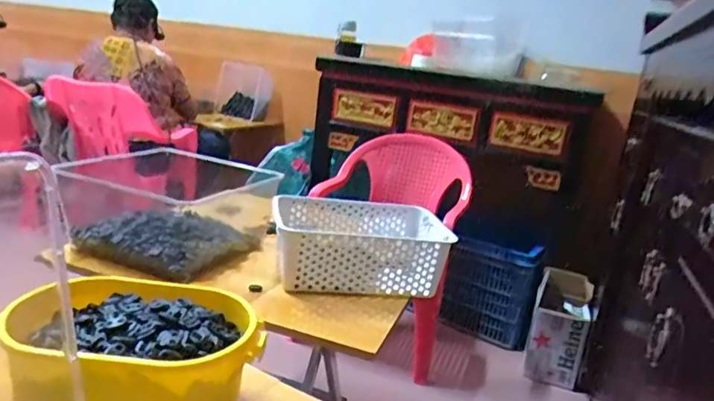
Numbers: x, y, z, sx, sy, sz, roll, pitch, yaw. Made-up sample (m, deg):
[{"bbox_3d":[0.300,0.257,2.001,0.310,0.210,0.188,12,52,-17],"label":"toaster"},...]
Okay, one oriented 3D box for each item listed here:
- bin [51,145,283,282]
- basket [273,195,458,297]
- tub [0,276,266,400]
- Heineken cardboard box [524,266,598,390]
[{"bbox_3d":[-0.320,0.012,1.041,0.290,0.157,0.378,9,15,8],"label":"bin"},{"bbox_3d":[0.009,0.082,0.971,0.311,0.111,0.198,5,15,-10],"label":"basket"},{"bbox_3d":[-0.220,0.168,0.554,0.236,0.108,0.160,7,14,-1],"label":"tub"},{"bbox_3d":[0.648,0.402,1.729,0.164,0.308,0.218,12,15,19],"label":"Heineken cardboard box"}]

